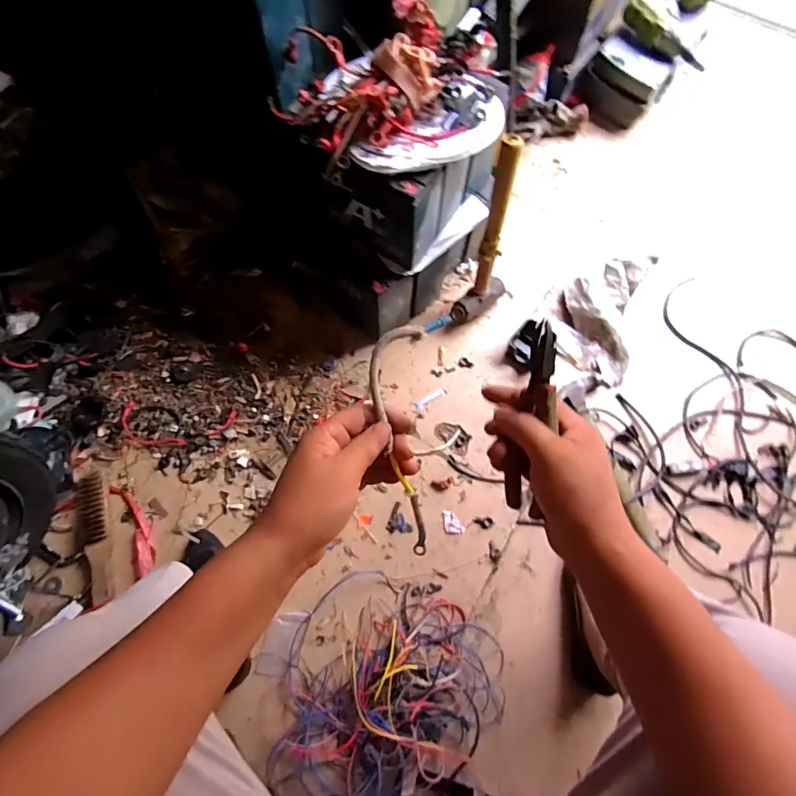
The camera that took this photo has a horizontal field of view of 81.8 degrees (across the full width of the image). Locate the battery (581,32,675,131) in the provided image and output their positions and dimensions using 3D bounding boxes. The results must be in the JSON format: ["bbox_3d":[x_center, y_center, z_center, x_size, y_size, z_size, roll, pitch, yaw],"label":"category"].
[{"bbox_3d":[0.530,-0.735,1.082,0.179,0.110,0.140,32,72,10],"label":"battery"}]

